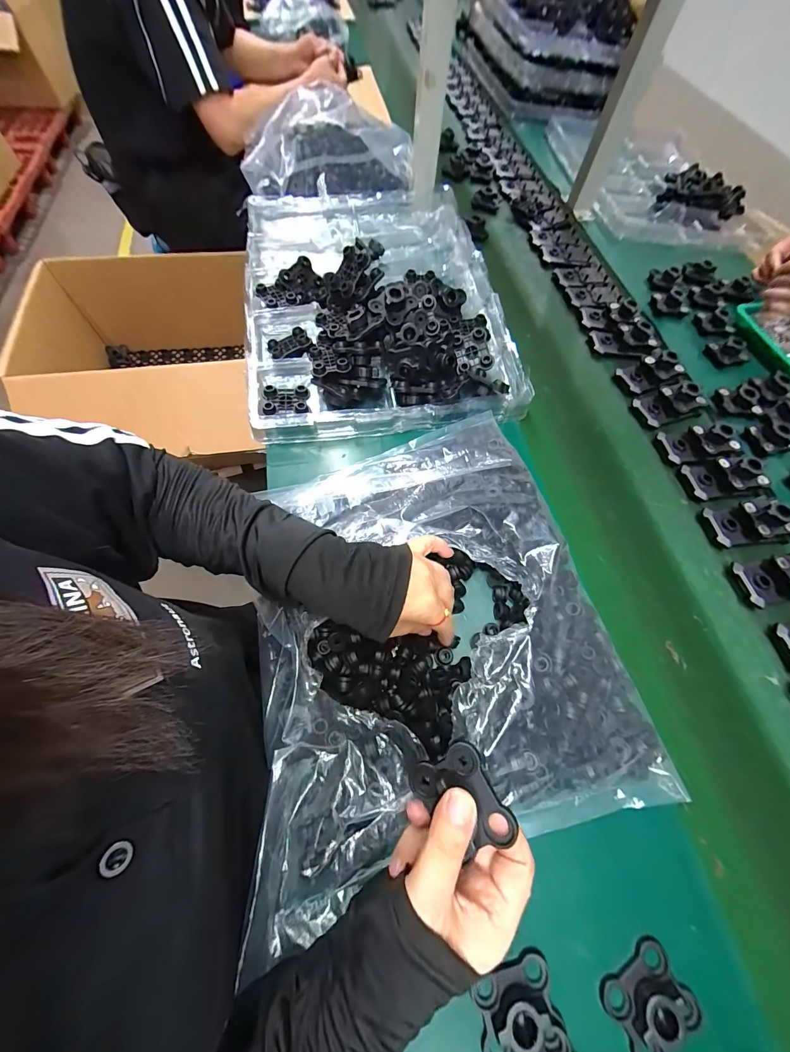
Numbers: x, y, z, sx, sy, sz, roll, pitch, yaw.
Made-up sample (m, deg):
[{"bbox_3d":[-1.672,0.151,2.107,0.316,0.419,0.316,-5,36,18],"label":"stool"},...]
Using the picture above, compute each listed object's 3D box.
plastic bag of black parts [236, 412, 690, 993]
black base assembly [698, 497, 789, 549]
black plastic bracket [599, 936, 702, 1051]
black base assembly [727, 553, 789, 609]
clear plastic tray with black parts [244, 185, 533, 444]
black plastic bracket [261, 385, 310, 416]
[{"bbox_3d":[0.030,0.083,0.348,0.330,0.064,0.386,-12,66,-8],"label":"plastic bag of black parts"},{"bbox_3d":[0.438,-0.009,0.436,0.097,0.035,0.058,-7,66,-6],"label":"black base assembly"},{"bbox_3d":[0.187,0.347,0.256,0.059,0.023,0.048,-27,69,-14],"label":"black plastic bracket"},{"bbox_3d":[0.440,0.058,0.403,0.089,0.036,0.058,-9,66,-7],"label":"black base assembly"},{"bbox_3d":[-0.038,-0.388,0.558,0.371,0.082,0.551,-7,66,-6],"label":"clear plastic tray with black parts"},{"bbox_3d":[-0.140,-0.161,0.462,0.056,0.015,0.047,-5,65,-5],"label":"black plastic bracket"}]

